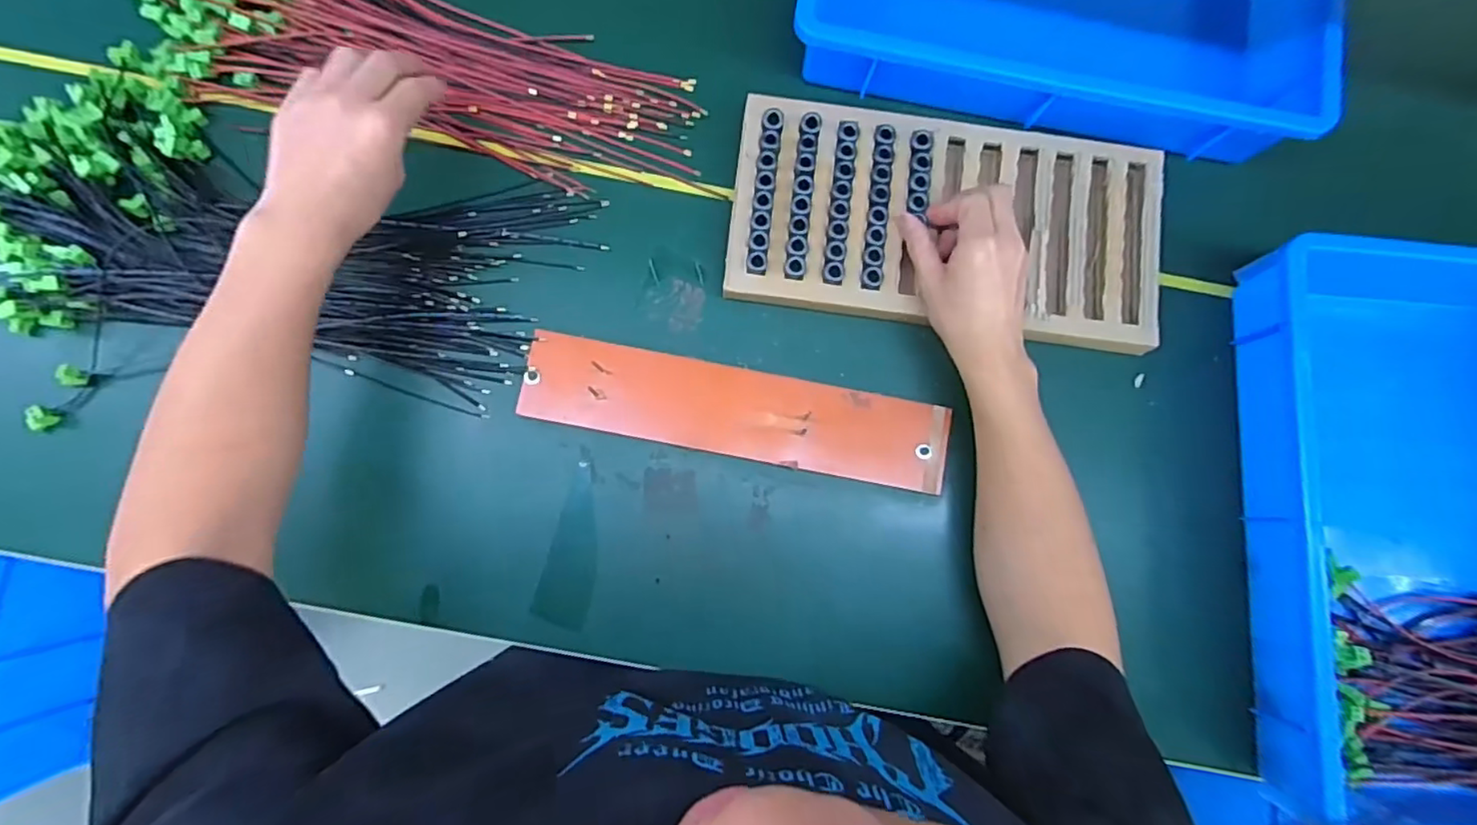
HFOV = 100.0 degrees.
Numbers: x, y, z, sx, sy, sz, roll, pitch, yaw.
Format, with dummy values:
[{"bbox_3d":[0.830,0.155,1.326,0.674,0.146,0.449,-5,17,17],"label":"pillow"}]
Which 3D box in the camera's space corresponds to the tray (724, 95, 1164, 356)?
[{"bbox_3d":[0.175,-0.159,0.519,0.355,0.022,0.177,6,83,-3],"label":"tray"}]

